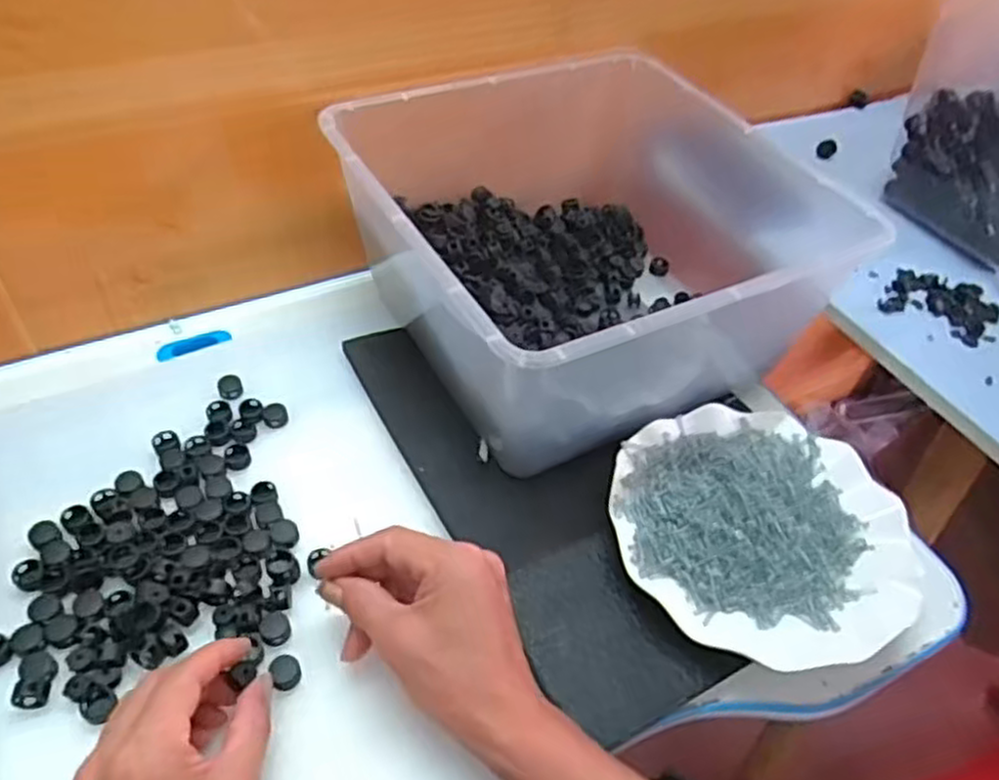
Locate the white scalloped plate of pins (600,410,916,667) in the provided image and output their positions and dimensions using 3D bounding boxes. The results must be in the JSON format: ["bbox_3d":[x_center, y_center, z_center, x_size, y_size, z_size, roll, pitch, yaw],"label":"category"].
[{"bbox_3d":[0.162,0.088,0.477,0.175,0.028,0.179,3,48,-3],"label":"white scalloped plate of pins"}]

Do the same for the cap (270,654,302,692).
[{"bbox_3d":[-0.116,0.154,0.414,0.015,0.012,0.016,3,48,-3],"label":"cap"}]

